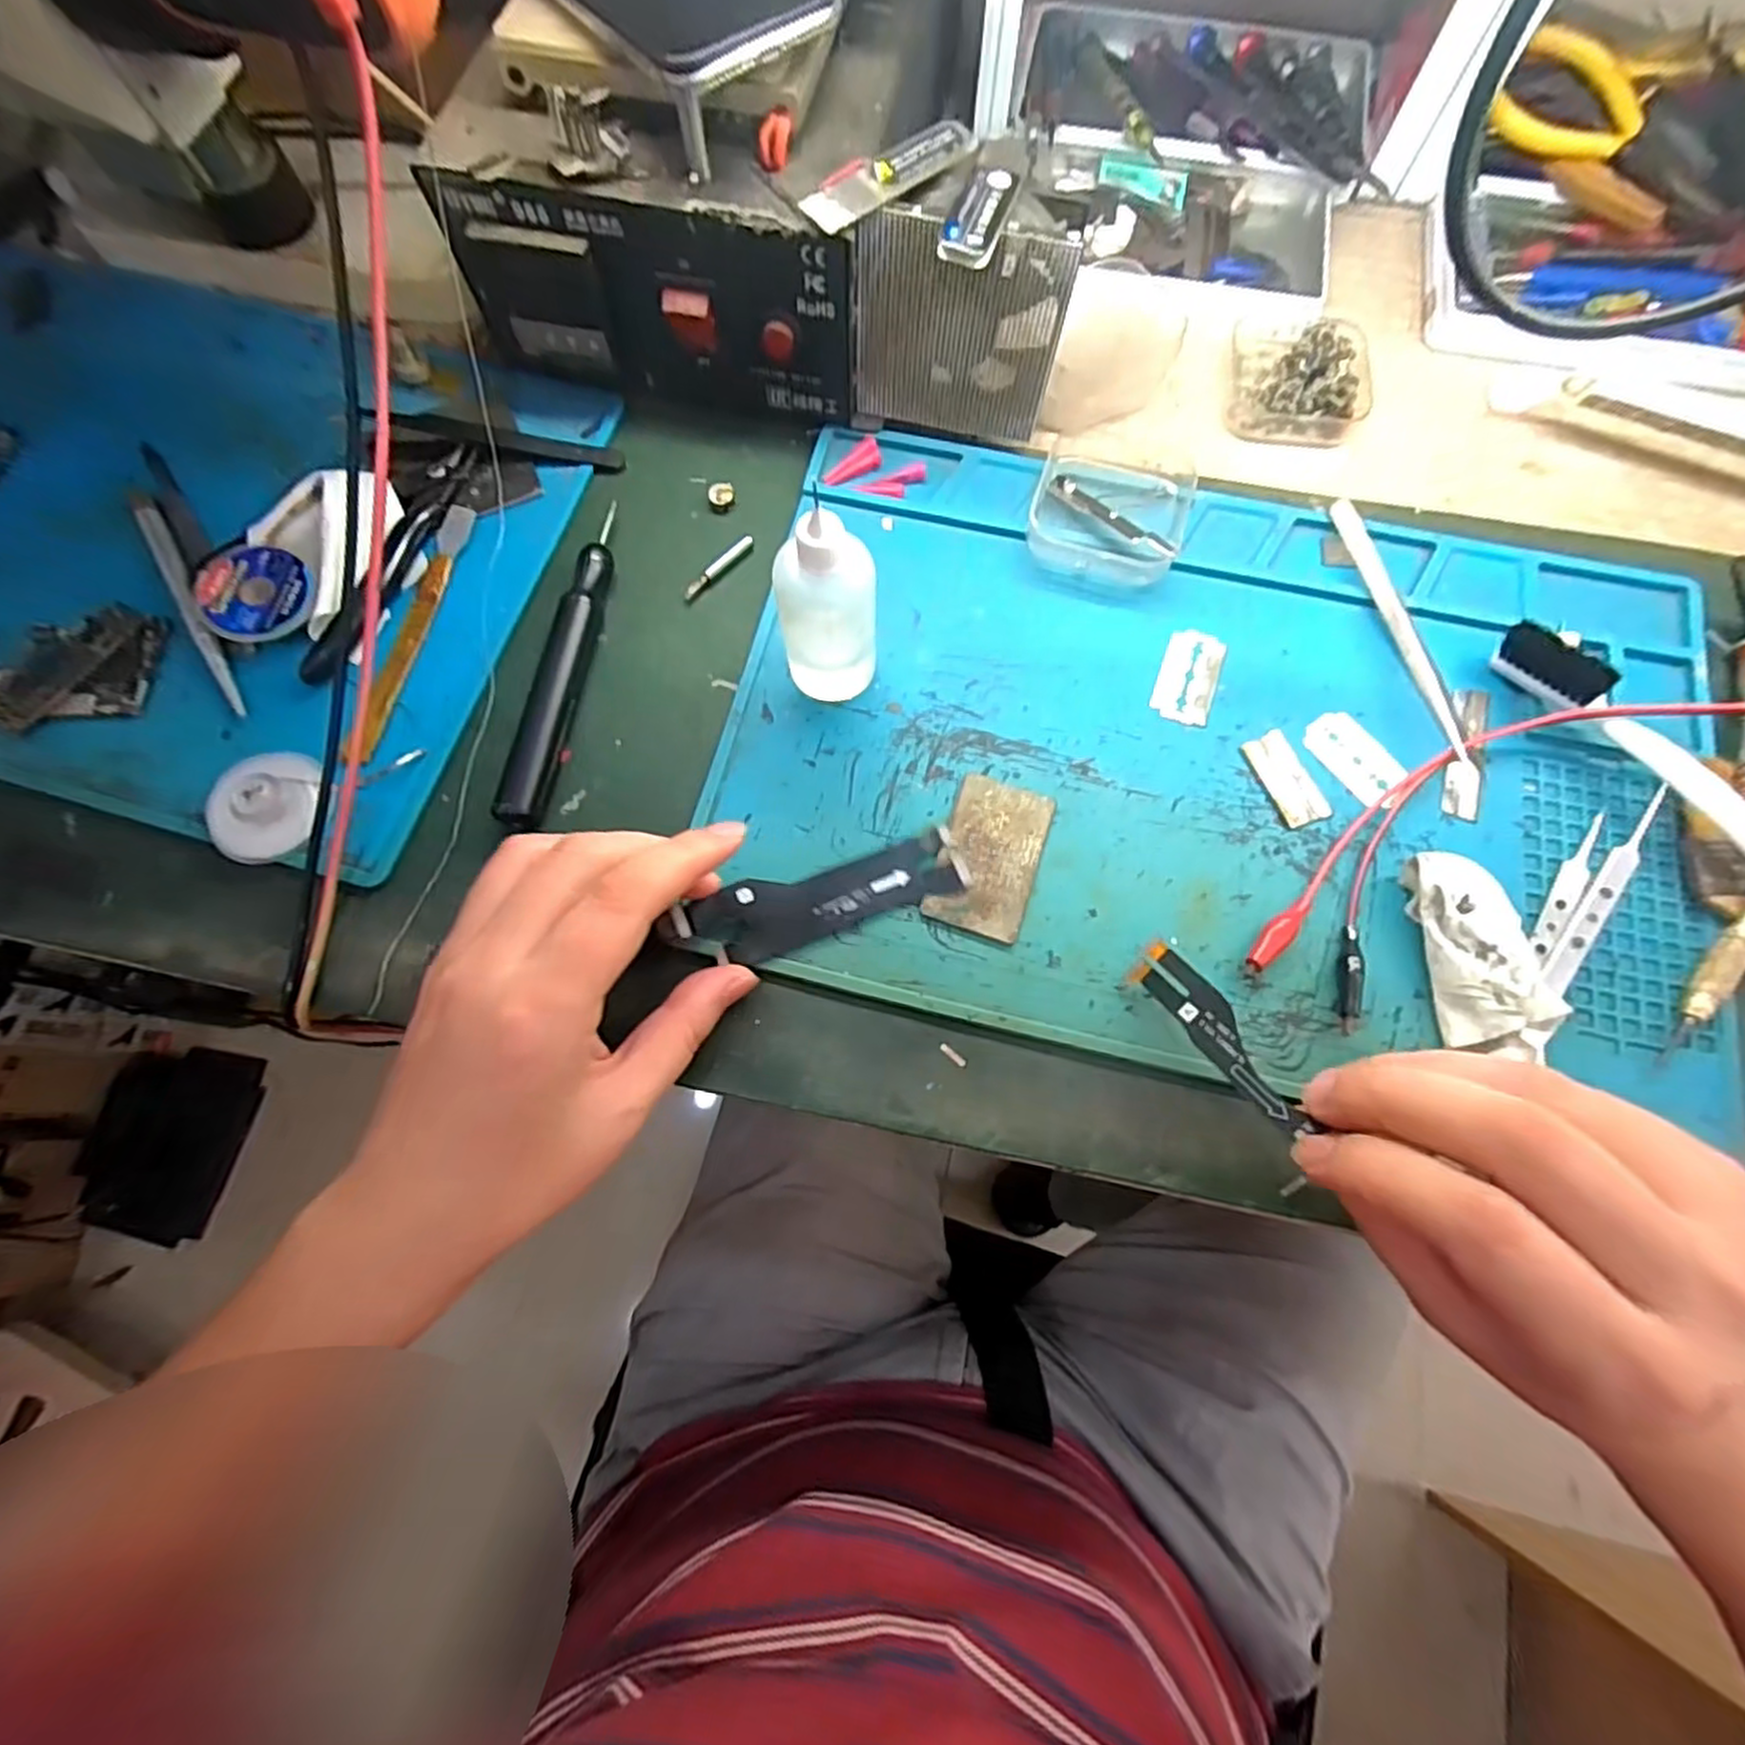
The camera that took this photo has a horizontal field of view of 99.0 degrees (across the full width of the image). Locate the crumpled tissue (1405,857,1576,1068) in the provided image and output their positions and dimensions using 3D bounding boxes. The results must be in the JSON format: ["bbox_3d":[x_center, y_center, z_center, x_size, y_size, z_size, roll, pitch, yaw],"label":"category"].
[{"bbox_3d":[0.212,0.028,0.261,0.033,0.017,0.070,-4,74,-1],"label":"crumpled tissue"}]

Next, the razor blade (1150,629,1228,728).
[{"bbox_3d":[0.129,-0.080,0.302,0.023,0.004,0.042,19,75,6],"label":"razor blade"}]

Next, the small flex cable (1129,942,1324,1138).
[{"bbox_3d":[0.110,0.051,0.235,0.017,0.004,0.069,-50,46,13],"label":"small flex cable"}]

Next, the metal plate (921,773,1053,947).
[{"bbox_3d":[0.045,-0.006,0.281,0.036,0.004,0.060,18,75,6],"label":"metal plate"}]

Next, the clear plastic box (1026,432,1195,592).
[{"bbox_3d":[0.101,-0.153,0.316,0.063,0.018,0.062,15,74,5],"label":"clear plastic box"}]

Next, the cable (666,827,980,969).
[{"bbox_3d":[-0.017,0.010,0.273,0.105,0.008,0.027,-16,74,-7],"label":"cable"}]

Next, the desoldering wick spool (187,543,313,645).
[{"bbox_3d":[-0.253,-0.113,0.306,0.047,0.010,0.041,12,74,4],"label":"desoldering wick spool"}]

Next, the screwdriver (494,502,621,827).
[{"bbox_3d":[-0.124,-0.086,0.300,0.017,0.016,0.142,7,74,3],"label":"screwdriver"}]

